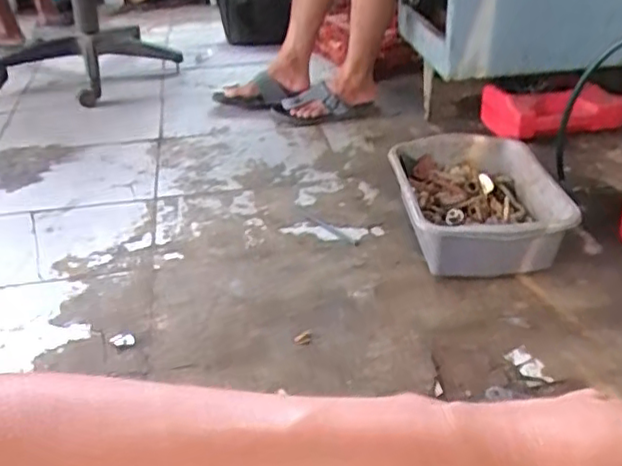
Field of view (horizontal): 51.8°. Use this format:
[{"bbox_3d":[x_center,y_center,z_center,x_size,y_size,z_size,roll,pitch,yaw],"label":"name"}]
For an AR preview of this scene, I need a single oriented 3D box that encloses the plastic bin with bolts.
[{"bbox_3d":[0.278,-0.046,1.114,0.242,0.121,0.304,-5,34,-3],"label":"plastic bin with bolts"}]

